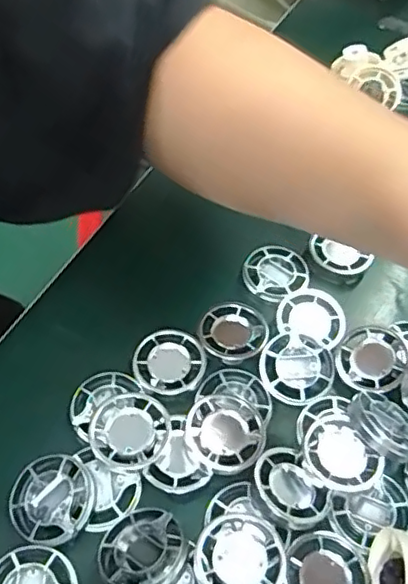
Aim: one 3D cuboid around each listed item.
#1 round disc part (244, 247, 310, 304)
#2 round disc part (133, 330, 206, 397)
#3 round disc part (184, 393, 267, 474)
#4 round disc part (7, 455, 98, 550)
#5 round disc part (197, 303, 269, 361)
[{"bbox_3d":[0.043,-0.011,0.370,0.038,0.008,0.038,2,55,-3],"label":"round disc part"},{"bbox_3d":[-0.018,0.038,0.325,0.037,0.007,0.035,2,55,-3],"label":"round disc part"},{"bbox_3d":[0.010,0.069,0.298,0.038,0.008,0.036,2,55,-3],"label":"round disc part"},{"bbox_3d":[-0.069,0.093,0.276,0.037,0.009,0.037,2,55,-3],"label":"round disc part"},{"bbox_3d":[0.016,0.024,0.341,0.036,0.011,0.036,2,55,-3],"label":"round disc part"}]

